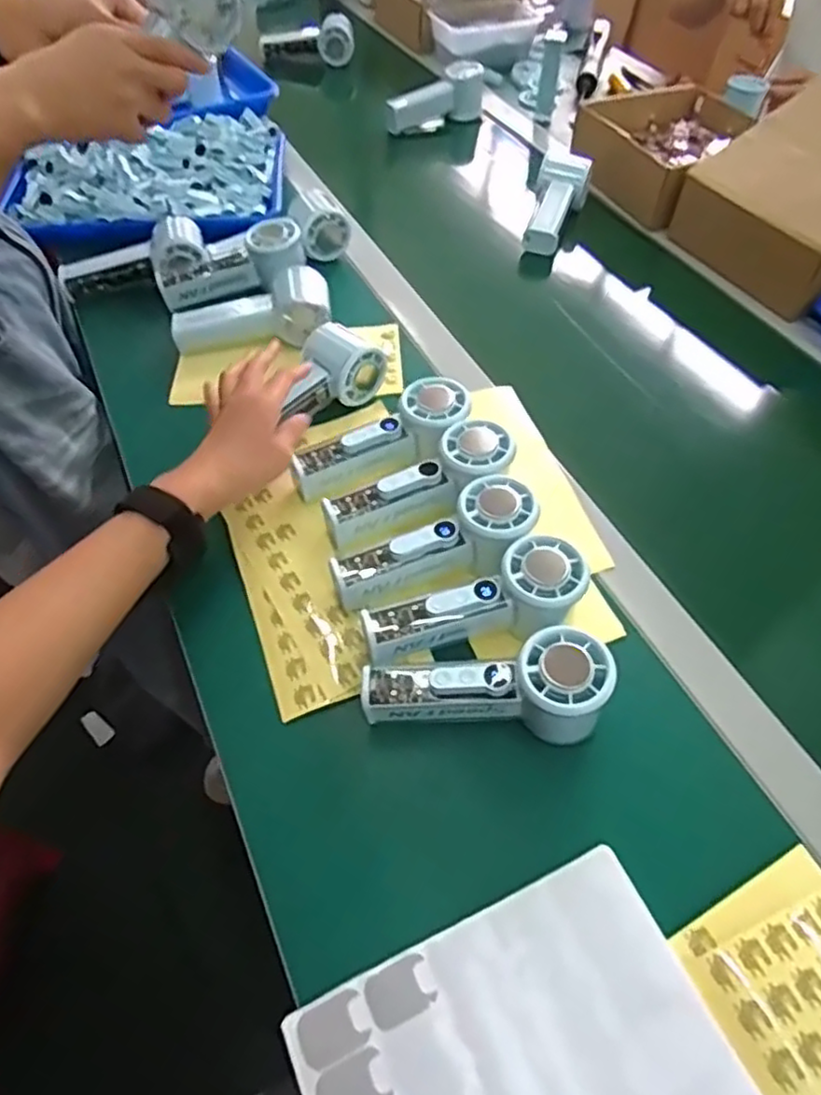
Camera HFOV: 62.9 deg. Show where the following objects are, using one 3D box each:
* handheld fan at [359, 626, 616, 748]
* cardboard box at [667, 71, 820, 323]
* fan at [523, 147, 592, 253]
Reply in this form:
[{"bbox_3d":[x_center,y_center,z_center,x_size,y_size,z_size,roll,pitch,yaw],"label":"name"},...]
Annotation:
[{"bbox_3d":[0.049,0.092,0.432,0.150,0.055,0.052,-4,55,9],"label":"handheld fan"},{"bbox_3d":[0.421,-0.368,0.704,0.160,0.152,0.213,-24,57,-18],"label":"cardboard box"},{"bbox_3d":[0.174,-0.409,0.795,0.059,0.049,0.142,14,54,10],"label":"fan"}]

